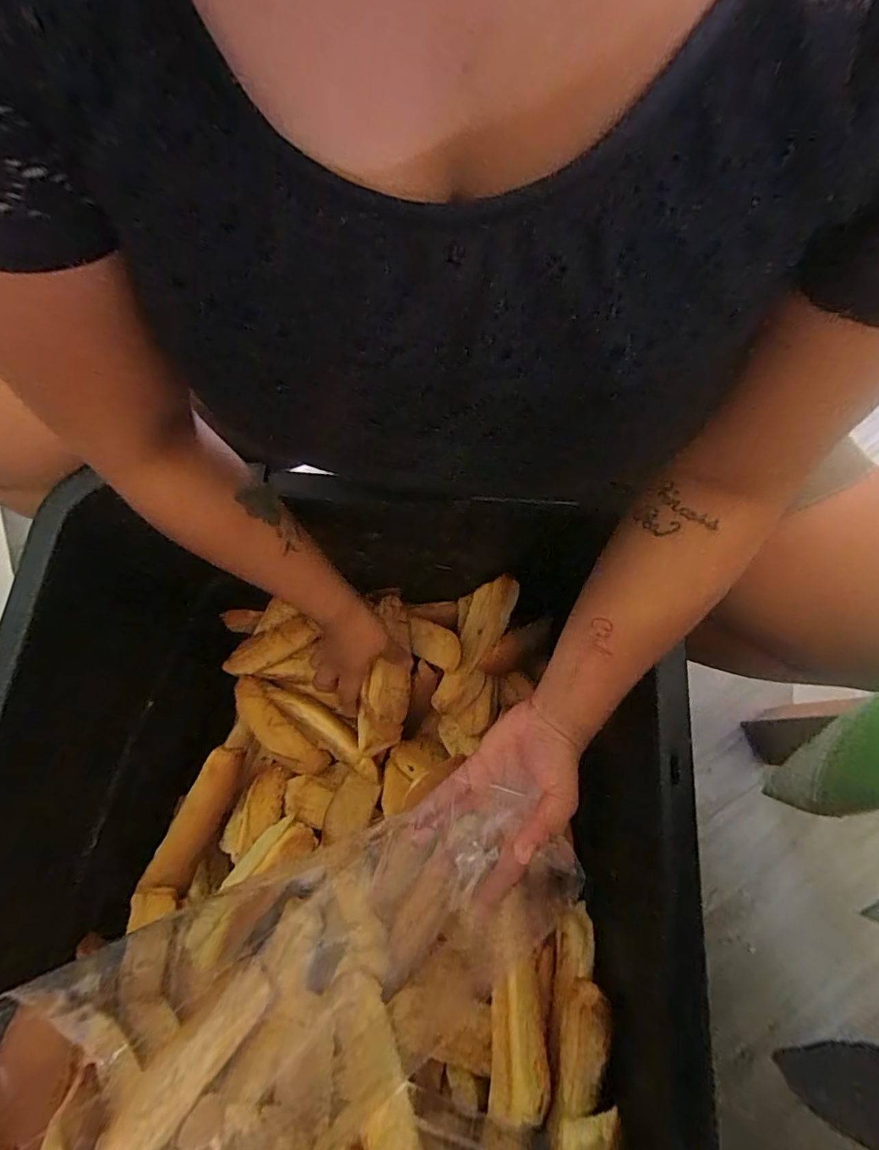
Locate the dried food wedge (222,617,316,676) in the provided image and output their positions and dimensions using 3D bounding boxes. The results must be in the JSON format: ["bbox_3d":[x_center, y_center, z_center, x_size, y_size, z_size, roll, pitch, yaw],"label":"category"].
[{"bbox_3d":[-0.187,0.079,0.579,0.107,0.016,0.037,-27,72,6],"label":"dried food wedge"}]

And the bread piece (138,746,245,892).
[{"bbox_3d":[-0.232,0.231,0.508,0.037,0.034,0.127,18,72,8],"label":"bread piece"}]

